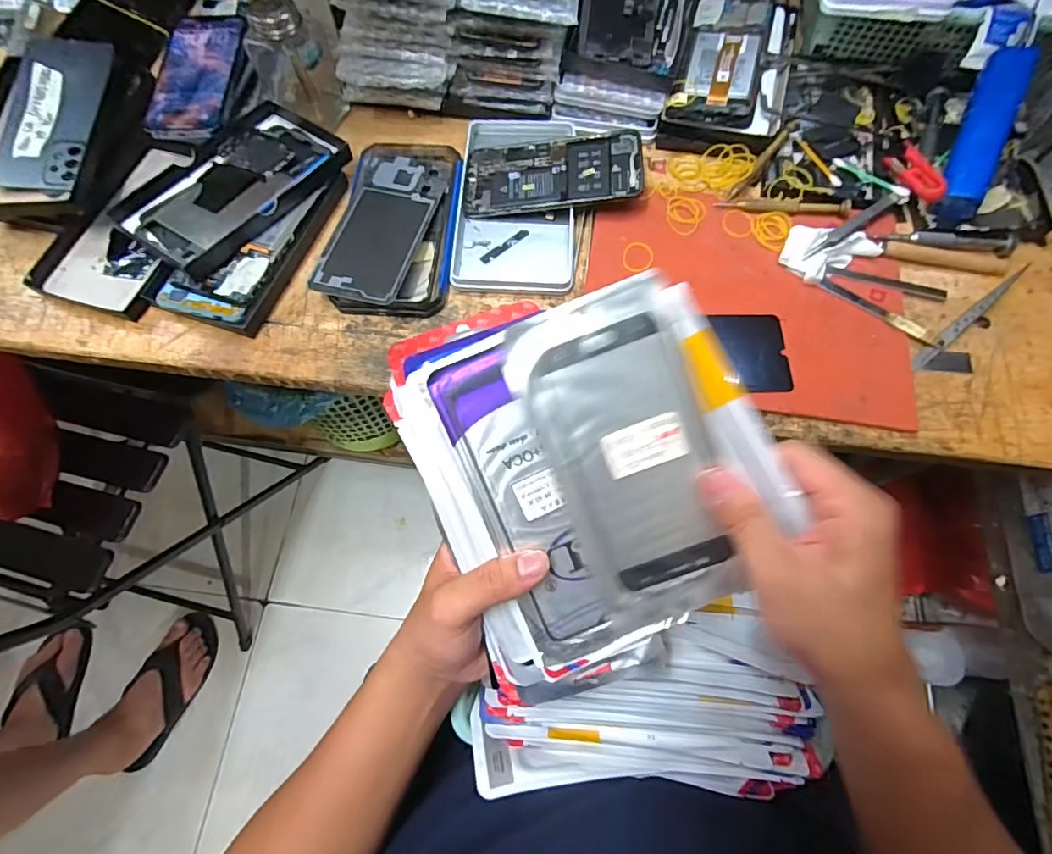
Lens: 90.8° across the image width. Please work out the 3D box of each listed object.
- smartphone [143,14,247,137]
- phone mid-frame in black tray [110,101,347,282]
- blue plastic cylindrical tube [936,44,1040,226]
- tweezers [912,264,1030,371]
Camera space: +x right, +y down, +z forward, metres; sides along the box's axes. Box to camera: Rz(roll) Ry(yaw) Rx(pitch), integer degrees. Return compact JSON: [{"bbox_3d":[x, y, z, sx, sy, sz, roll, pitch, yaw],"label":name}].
[{"bbox_3d":[-0.298,-0.326,0.473,0.066,0.012,0.143,2,70,1],"label":"smartphone"},{"bbox_3d":[-0.244,-0.208,0.441,0.107,0.013,0.177,34,70,12],"label":"phone mid-frame in black tray"},{"bbox_3d":[0.377,-0.242,0.425,0.032,0.032,0.141,16,95,4],"label":"blue plastic cylindrical tube"},{"bbox_3d":[0.349,-0.086,0.406,0.125,0.013,0.012,-36,73,-12],"label":"tweezers"}]

